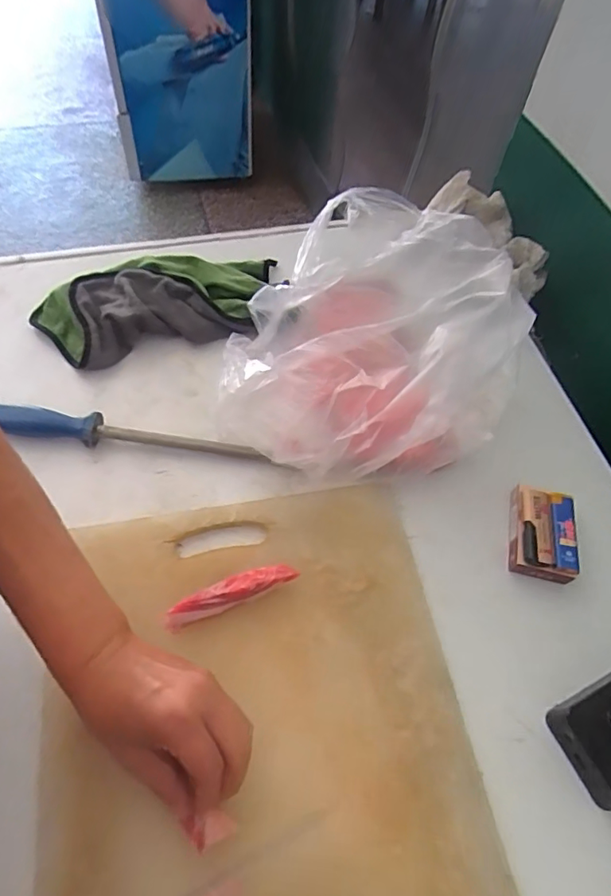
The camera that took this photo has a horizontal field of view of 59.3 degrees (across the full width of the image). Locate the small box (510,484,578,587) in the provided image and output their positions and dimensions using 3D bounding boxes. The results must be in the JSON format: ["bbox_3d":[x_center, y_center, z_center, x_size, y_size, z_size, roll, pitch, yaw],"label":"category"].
[{"bbox_3d":[0.234,0.082,0.529,0.058,0.039,0.091,12,59,3],"label":"small box"}]

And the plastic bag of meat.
[{"bbox_3d":[0.079,-0.114,0.555,0.267,0.148,0.303,29,61,12],"label":"plastic bag of meat"}]

